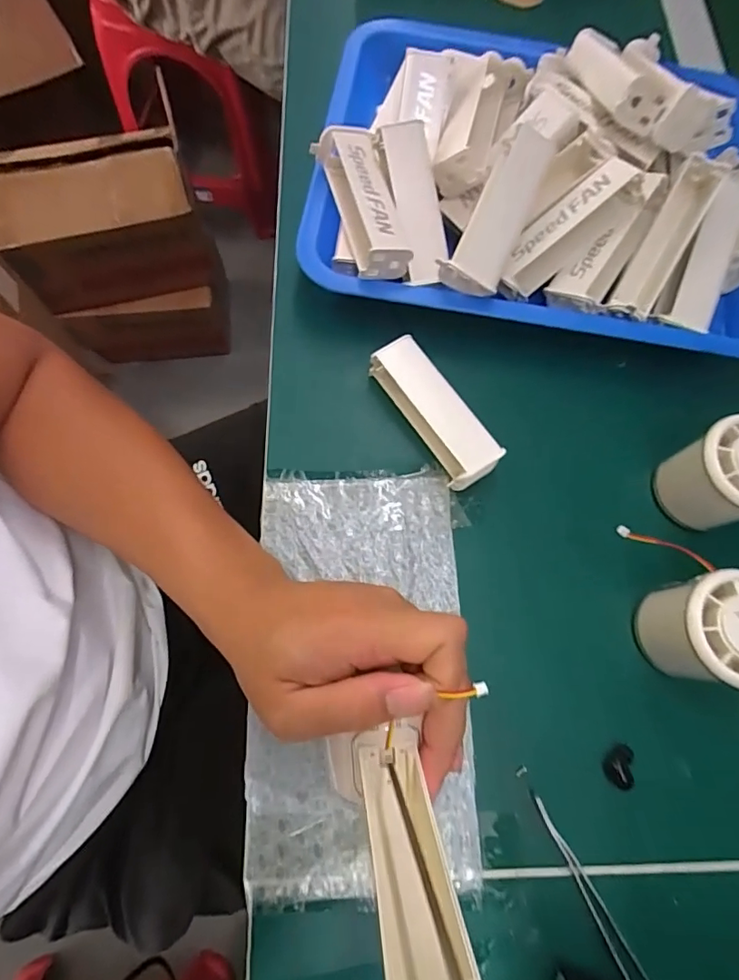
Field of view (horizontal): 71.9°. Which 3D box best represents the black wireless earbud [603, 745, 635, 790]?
[{"bbox_3d":[0.137,0.152,0.280,0.012,0.008,0.022,13,73,2],"label":"black wireless earbud"}]

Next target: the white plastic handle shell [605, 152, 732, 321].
[{"bbox_3d":[0.196,-0.163,0.341,0.029,0.031,0.105,28,100,7],"label":"white plastic handle shell"}]

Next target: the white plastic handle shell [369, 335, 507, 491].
[{"bbox_3d":[0.043,-0.051,0.332,0.034,0.025,0.103,-30,76,-10],"label":"white plastic handle shell"}]

